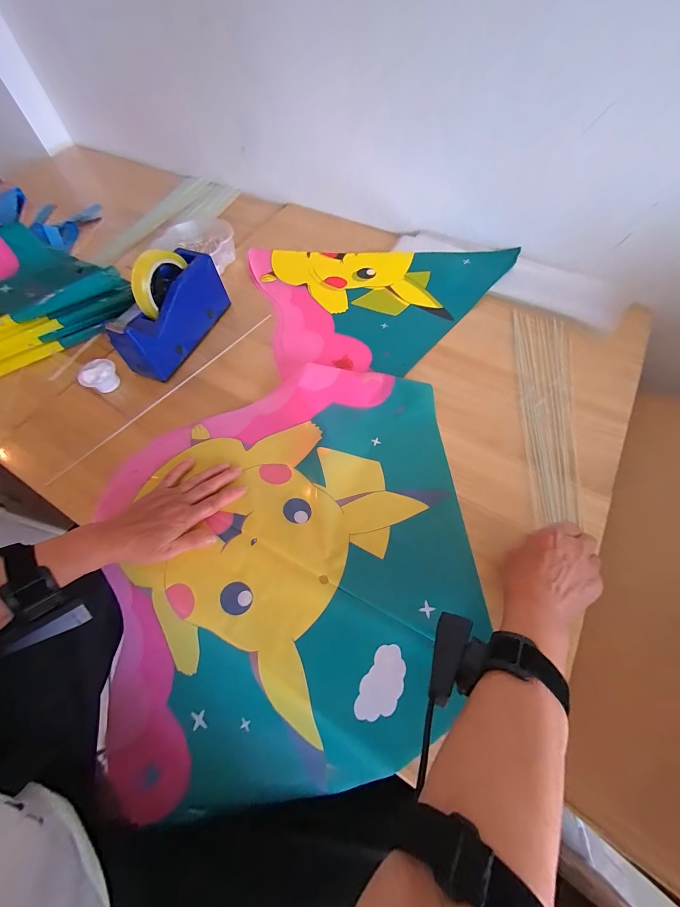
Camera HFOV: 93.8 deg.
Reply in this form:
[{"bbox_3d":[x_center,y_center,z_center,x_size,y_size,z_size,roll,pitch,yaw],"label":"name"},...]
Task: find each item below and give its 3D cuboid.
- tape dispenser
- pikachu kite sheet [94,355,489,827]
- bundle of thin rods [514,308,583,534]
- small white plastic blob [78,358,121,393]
[{"bbox_3d":[-0.265,-0.227,0.503,0.060,0.125,0.202,25,66,15],"label":"tape dispenser"},{"bbox_3d":[-0.067,0.125,0.417,0.441,0.108,0.471,-7,62,-1],"label":"pikachu kite sheet"},{"bbox_3d":[0.305,-0.074,0.472,0.077,0.007,0.363,10,64,7],"label":"bundle of thin rods"},{"bbox_3d":[-0.380,-0.121,0.506,0.053,0.038,0.047,-3,62,1],"label":"small white plastic blob"}]

